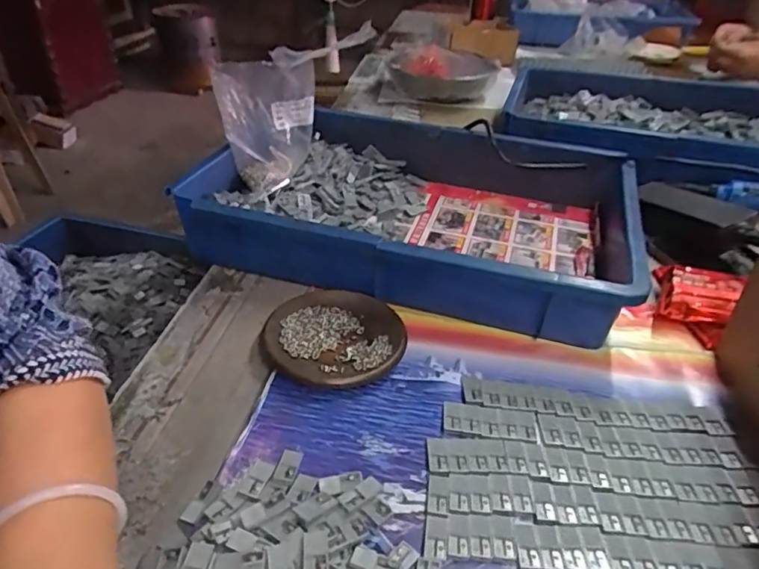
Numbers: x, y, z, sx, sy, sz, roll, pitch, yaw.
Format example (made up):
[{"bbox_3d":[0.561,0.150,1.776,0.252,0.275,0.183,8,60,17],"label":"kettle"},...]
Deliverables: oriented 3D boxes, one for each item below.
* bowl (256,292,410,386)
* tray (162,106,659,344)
[{"bbox_3d":[-0.037,0.045,0.464,0.112,0.018,0.106,2,36,-1],"label":"bowl"},{"bbox_3d":[0.043,-0.083,0.591,0.423,0.074,0.295,12,37,12],"label":"tray"}]

